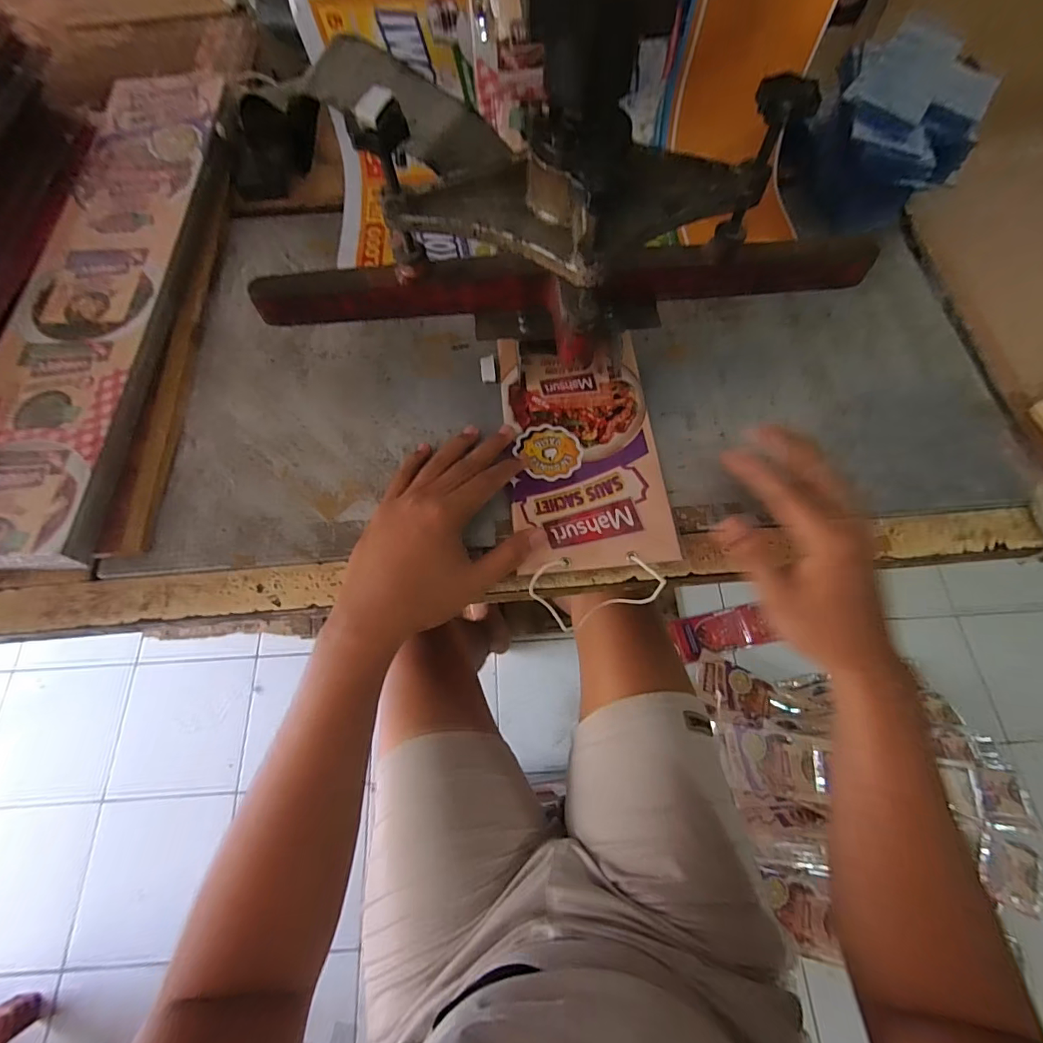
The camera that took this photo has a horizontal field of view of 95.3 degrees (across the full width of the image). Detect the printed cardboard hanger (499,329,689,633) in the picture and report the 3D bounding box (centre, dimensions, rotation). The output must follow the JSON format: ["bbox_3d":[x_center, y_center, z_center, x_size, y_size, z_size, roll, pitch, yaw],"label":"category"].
[{"bbox_3d":[0.052,-0.050,0.394,0.121,0.010,0.242,-5,68,-2],"label":"printed cardboard hanger"}]

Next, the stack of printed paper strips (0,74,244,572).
[{"bbox_3d":[-0.383,-0.225,0.447,0.141,0.039,0.553,-1,68,0],"label":"stack of printed paper strips"}]

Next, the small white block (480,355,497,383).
[{"bbox_3d":[-0.030,-0.138,0.430,0.013,0.006,0.027,-6,68,-2],"label":"small white block"}]

